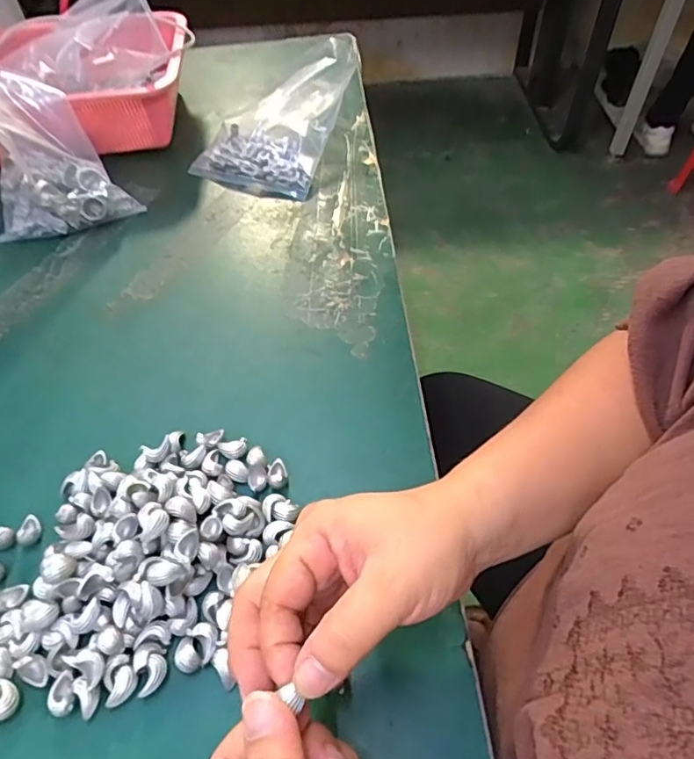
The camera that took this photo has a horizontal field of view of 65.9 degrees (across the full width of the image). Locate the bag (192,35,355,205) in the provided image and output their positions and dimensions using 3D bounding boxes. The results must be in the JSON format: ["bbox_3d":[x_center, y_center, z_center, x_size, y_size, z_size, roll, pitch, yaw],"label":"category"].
[{"bbox_3d":[-0.079,-0.288,0.578,0.141,0.085,0.174,14,53,14],"label":"bag"}]

